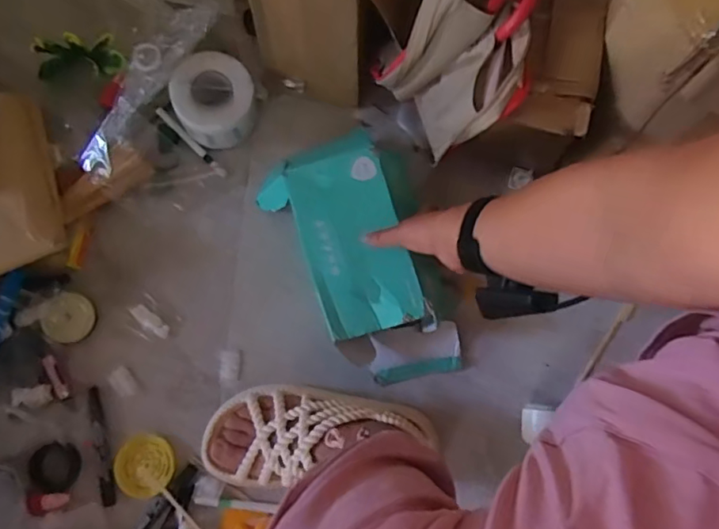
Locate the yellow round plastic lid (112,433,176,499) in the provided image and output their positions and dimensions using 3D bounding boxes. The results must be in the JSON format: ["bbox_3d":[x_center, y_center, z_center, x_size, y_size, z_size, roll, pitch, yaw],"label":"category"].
[{"bbox_3d":[-0.241,0.226,0.613,0.065,0.007,0.064,0,76,-2],"label":"yellow round plastic lid"}]

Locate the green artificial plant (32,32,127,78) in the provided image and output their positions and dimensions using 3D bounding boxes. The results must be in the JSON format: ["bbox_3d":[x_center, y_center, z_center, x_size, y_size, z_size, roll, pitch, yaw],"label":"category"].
[{"bbox_3d":[-0.366,-0.275,0.704,0.113,0.049,0.047,-3,76,-3],"label":"green artificial plant"}]

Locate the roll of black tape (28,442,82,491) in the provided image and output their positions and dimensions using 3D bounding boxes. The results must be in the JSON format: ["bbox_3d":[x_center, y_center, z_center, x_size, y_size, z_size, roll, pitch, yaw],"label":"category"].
[{"bbox_3d":[-0.337,0.224,0.604,0.053,0.007,0.048,-2,76,-2],"label":"roll of black tape"}]

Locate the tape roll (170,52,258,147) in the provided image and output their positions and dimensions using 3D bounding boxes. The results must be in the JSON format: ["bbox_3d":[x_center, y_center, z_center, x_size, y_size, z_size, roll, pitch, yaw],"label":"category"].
[{"bbox_3d":[-0.178,-0.202,0.668,0.091,0.067,0.090,18,76,3],"label":"tape roll"}]

